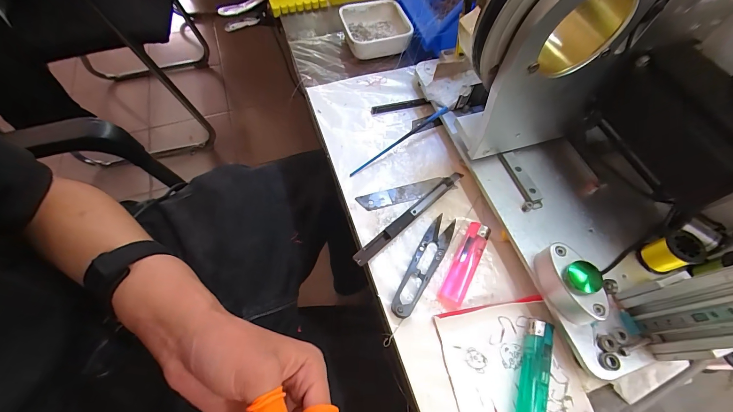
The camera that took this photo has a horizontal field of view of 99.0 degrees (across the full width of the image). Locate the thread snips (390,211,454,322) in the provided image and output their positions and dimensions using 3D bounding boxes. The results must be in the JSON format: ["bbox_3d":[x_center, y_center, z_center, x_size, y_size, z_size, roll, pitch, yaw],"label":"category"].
[{"bbox_3d":[0.051,0.050,0.273,0.022,0.011,0.102,27,65,14],"label":"thread snips"}]

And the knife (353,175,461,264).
[{"bbox_3d":[0.042,0.008,0.294,0.138,0.010,0.014,-37,68,-18],"label":"knife"}]

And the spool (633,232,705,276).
[{"bbox_3d":[0.241,0.036,0.249,0.024,0.031,0.026,0,62,0],"label":"spool"}]

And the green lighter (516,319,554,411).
[{"bbox_3d":[0.127,0.125,0.233,0.020,0.011,0.076,18,63,10],"label":"green lighter"}]

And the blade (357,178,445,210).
[{"bbox_3d":[0.035,-0.011,0.309,0.086,0.004,0.018,-13,63,-7],"label":"blade"}]

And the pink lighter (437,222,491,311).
[{"bbox_3d":[0.086,0.051,0.272,0.019,0.011,0.080,26,65,13],"label":"pink lighter"}]

